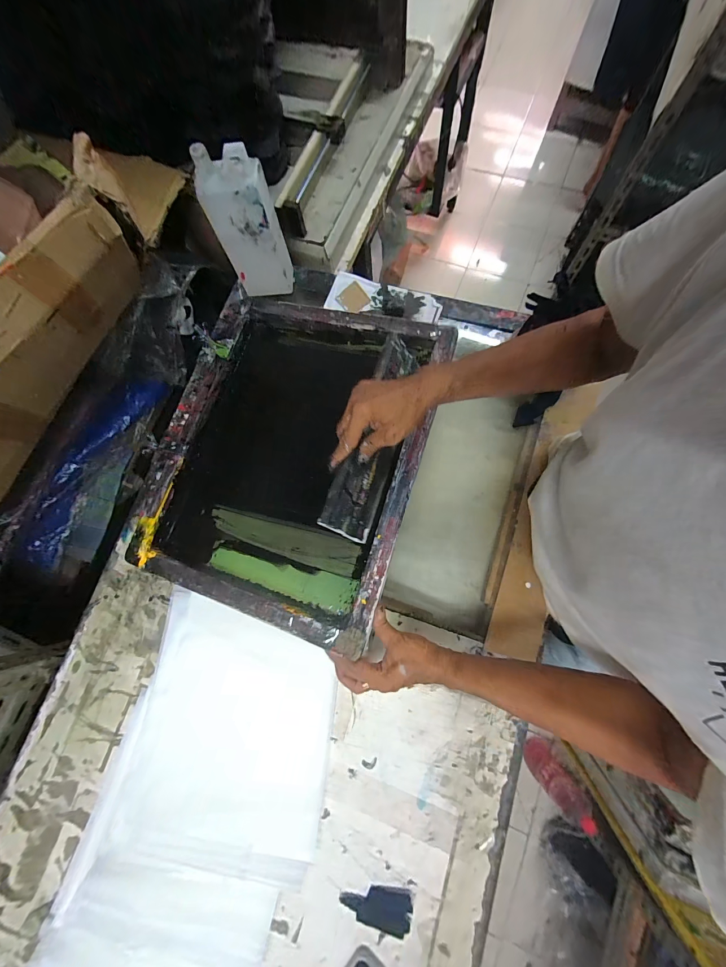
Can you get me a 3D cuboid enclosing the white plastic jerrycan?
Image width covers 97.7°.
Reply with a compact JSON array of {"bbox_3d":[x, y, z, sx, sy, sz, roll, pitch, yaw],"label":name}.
[{"bbox_3d":[-0.189,-0.421,0.537,0.103,0.222,0.052,-5,78,2],"label":"white plastic jerrycan"}]

